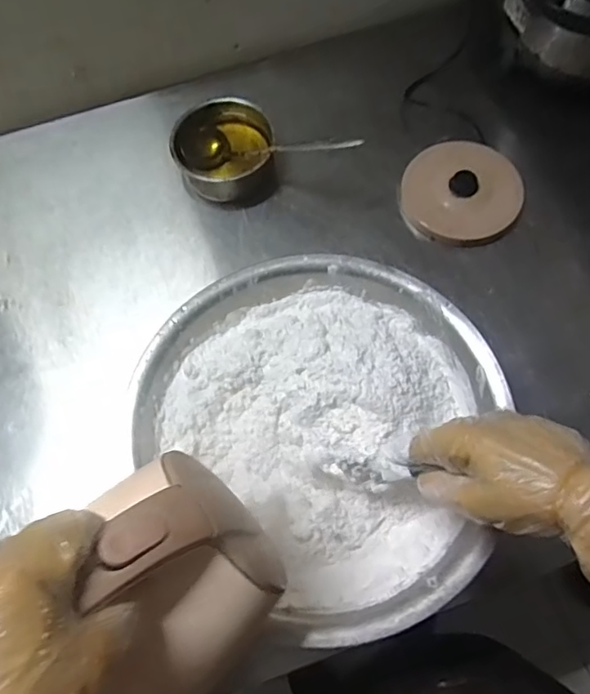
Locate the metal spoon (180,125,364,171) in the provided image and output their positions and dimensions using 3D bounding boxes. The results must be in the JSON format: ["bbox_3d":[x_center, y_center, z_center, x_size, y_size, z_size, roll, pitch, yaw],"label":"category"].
[{"bbox_3d":[-0.034,-0.273,0.732,0.238,0.043,0.055,2,68,3],"label":"metal spoon"}]

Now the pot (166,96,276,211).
[{"bbox_3d":[-0.095,-0.260,0.732,0.130,0.062,0.131,-1,68,2],"label":"pot"}]

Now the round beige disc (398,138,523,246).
[{"bbox_3d":[0.217,-0.201,0.713,0.150,0.017,0.143,-6,79,10],"label":"round beige disc"}]

